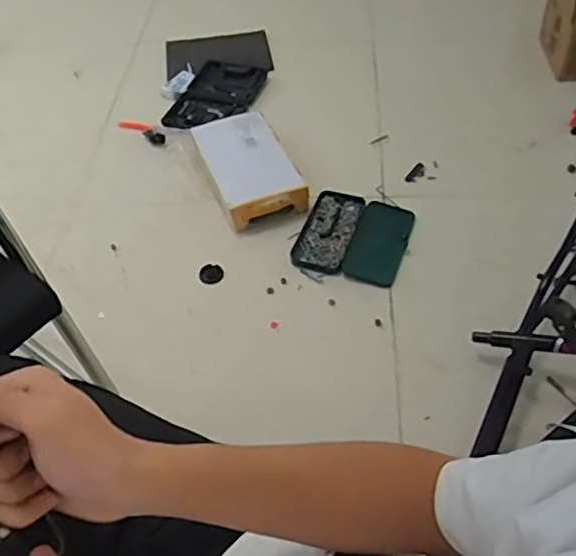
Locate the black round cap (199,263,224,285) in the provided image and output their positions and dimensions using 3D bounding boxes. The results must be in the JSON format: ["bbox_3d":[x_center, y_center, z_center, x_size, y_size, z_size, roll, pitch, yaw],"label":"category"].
[{"bbox_3d":[-0.176,-0.010,1.480,0.054,0.012,0.063,-10,49,-6],"label":"black round cap"}]

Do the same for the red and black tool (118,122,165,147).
[{"bbox_3d":[-0.417,-0.419,1.834,0.166,0.020,0.050,25,54,23],"label":"red and black tool"}]

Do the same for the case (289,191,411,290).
[{"bbox_3d":[0.157,-0.097,1.536,0.250,0.037,0.260,15,51,16],"label":"case"}]

